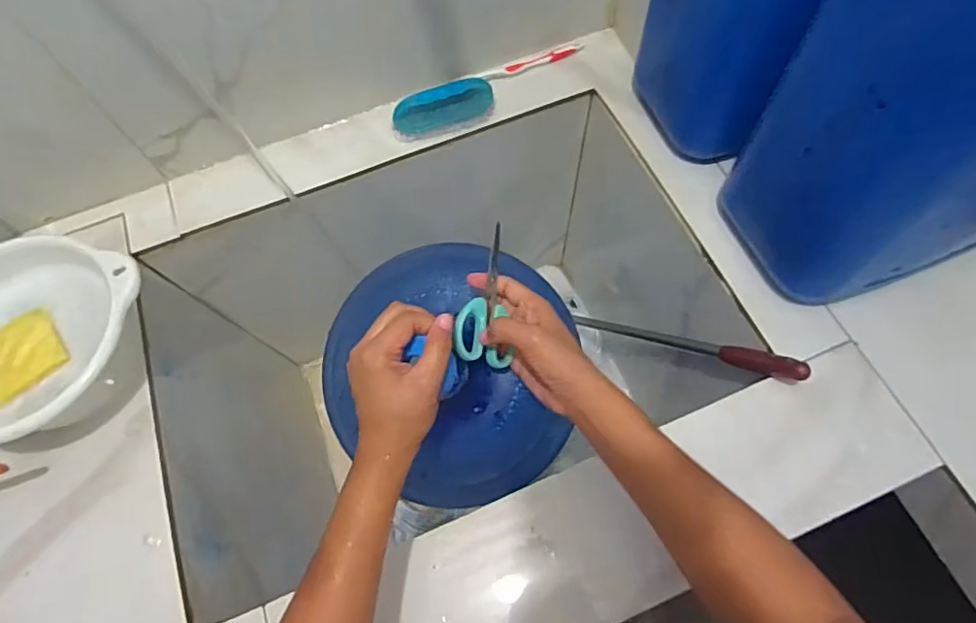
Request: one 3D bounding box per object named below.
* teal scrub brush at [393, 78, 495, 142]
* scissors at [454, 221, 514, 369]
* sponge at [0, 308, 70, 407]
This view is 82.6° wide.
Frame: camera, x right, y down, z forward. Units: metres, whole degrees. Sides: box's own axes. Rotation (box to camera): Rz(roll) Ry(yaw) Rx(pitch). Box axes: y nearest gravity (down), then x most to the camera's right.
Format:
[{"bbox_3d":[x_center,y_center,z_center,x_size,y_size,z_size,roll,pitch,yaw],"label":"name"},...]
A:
[{"bbox_3d":[-0.052,-0.241,0.669,0.124,0.043,0.040,-21,67,-6],"label":"teal scrub brush"},{"bbox_3d":[-0.006,-0.014,0.460,0.008,0.057,0.119,-10,78,46],"label":"scissors"},{"bbox_3d":[-0.446,0.043,0.528,0.075,0.014,0.070,-35,69,-11],"label":"sponge"}]

